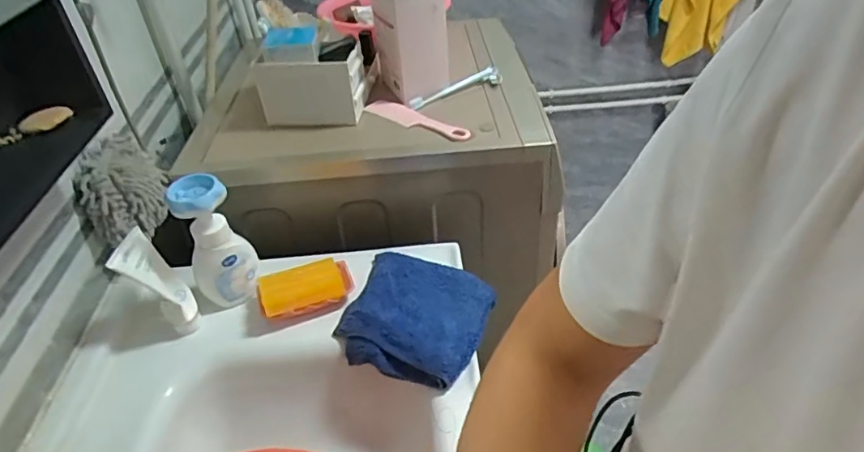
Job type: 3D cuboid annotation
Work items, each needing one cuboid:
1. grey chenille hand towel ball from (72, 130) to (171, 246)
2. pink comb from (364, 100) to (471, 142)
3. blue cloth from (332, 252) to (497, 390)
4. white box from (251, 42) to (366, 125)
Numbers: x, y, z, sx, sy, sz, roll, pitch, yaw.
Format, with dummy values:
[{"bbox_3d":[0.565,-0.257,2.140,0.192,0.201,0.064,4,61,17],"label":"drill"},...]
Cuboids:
[{"bbox_3d":[-0.427,-0.056,0.755,0.106,0.126,0.112,-3,39,2],"label":"grey chenille hand towel ball"},{"bbox_3d":[-0.022,-0.183,0.919,0.207,0.012,0.049,22,46,29],"label":"pink comb"},{"bbox_3d":[-0.022,0.116,0.732,0.190,0.032,0.184,11,41,19],"label":"blue cloth"},{"bbox_3d":[-0.199,-0.229,0.906,0.169,0.116,0.078,-5,39,0],"label":"white box"}]

